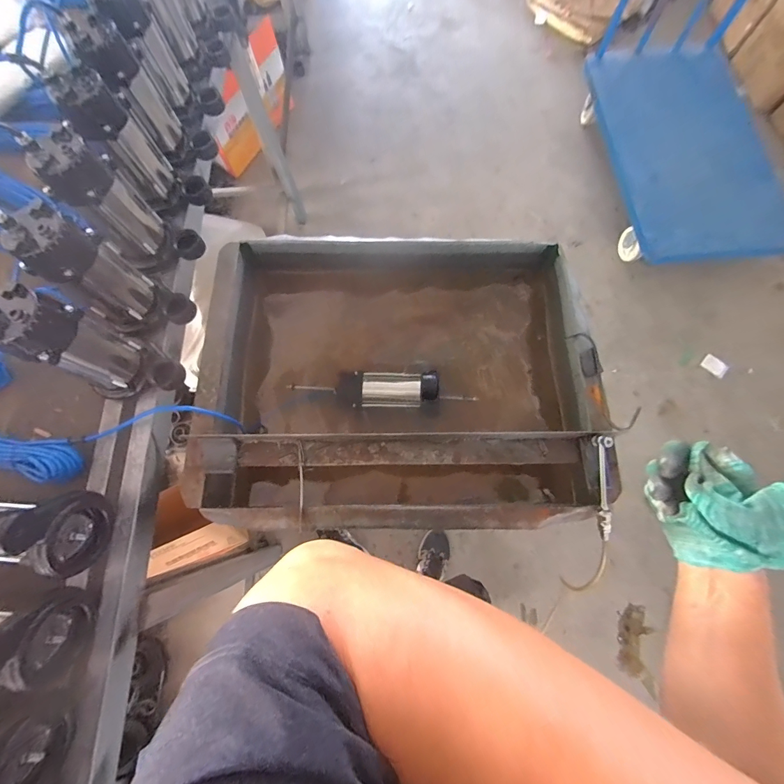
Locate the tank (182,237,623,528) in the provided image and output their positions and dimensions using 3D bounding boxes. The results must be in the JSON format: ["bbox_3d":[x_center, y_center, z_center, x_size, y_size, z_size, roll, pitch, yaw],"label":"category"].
[{"bbox_3d":[0.013,-0.030,0.793,0.744,0.243,0.585,-1,74,0],"label":"tank"}]

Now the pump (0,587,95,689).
[{"bbox_3d":[-0.568,0.352,0.488,0.187,0.152,0.114,-2,74,0],"label":"pump"}]

